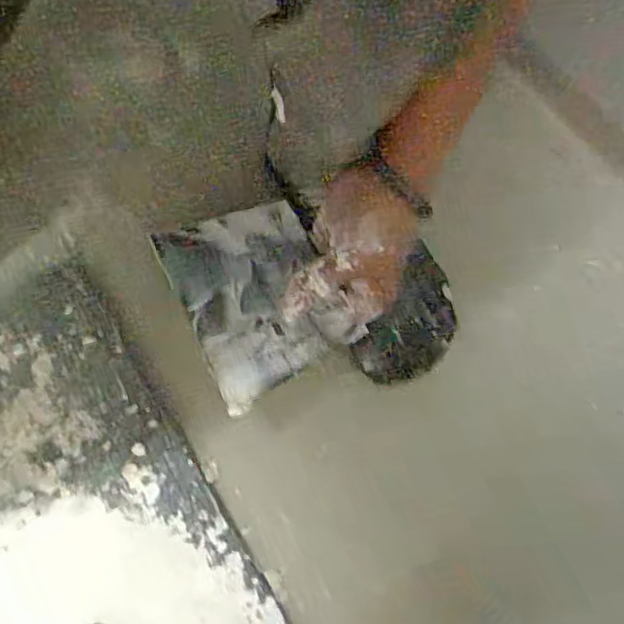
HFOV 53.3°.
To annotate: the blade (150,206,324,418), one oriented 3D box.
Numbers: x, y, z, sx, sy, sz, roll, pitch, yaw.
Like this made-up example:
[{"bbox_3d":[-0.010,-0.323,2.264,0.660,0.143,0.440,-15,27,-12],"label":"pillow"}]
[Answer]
[{"bbox_3d":[-0.037,-0.014,0.405,0.092,0.009,0.138,-24,61,-11],"label":"blade"}]

